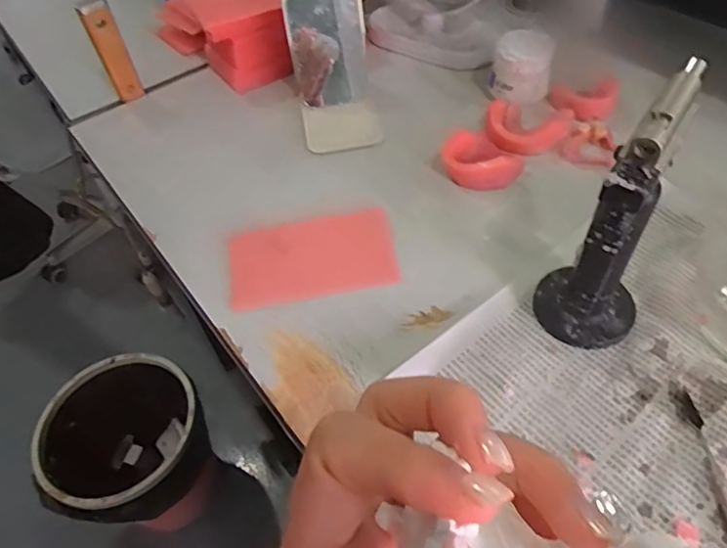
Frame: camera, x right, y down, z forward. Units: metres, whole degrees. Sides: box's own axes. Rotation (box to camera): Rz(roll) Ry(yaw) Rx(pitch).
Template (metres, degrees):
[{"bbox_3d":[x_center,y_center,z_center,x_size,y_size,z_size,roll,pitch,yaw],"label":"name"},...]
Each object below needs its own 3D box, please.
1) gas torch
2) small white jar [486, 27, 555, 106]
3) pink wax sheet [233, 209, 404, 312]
[{"bbox_3d":[0.136,-0.026,0.295,0.054,0.149,0.070,19,56,21],"label":"gas torch"},{"bbox_3d":[0.140,-0.183,0.485,0.051,0.043,0.054,-4,51,4],"label":"small white jar"},{"bbox_3d":[-0.038,-0.012,0.392,0.118,0.006,0.071,-12,51,-2],"label":"pink wax sheet"}]

